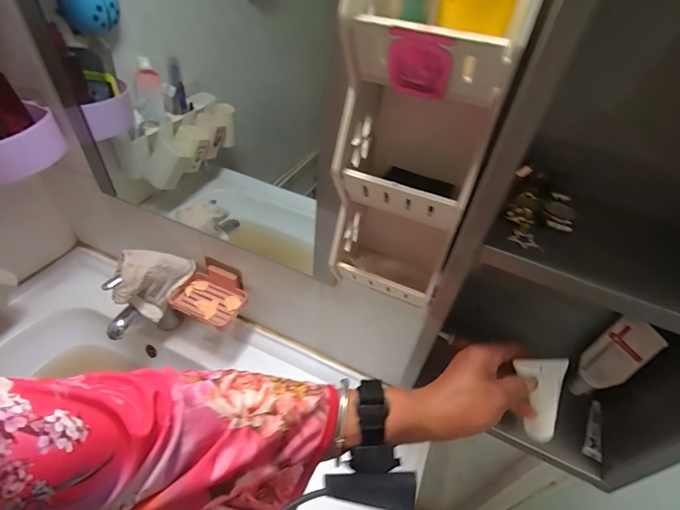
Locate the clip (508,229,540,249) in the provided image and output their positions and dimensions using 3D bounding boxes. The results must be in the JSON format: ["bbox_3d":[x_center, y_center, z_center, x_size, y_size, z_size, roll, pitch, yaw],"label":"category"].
[{"bbox_3d":[0.145,-0.011,0.286,0.021,0.005,0.017,36,50,27],"label":"clip"}]

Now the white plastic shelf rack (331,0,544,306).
[{"bbox_3d":[0.078,-0.103,0.351,0.117,0.323,0.152,23,45,16],"label":"white plastic shelf rack"}]

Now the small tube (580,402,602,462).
[{"bbox_3d":[0.299,0.205,0.431,0.017,0.014,0.068,23,45,16],"label":"small tube"}]

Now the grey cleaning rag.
[{"bbox_3d":[-0.338,0.052,0.672,0.129,0.109,0.091,-9,45,-17],"label":"grey cleaning rag"}]

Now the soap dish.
[{"bbox_3d":[-0.243,0.069,0.687,0.128,0.058,0.098,20,44,13],"label":"soap dish"}]

